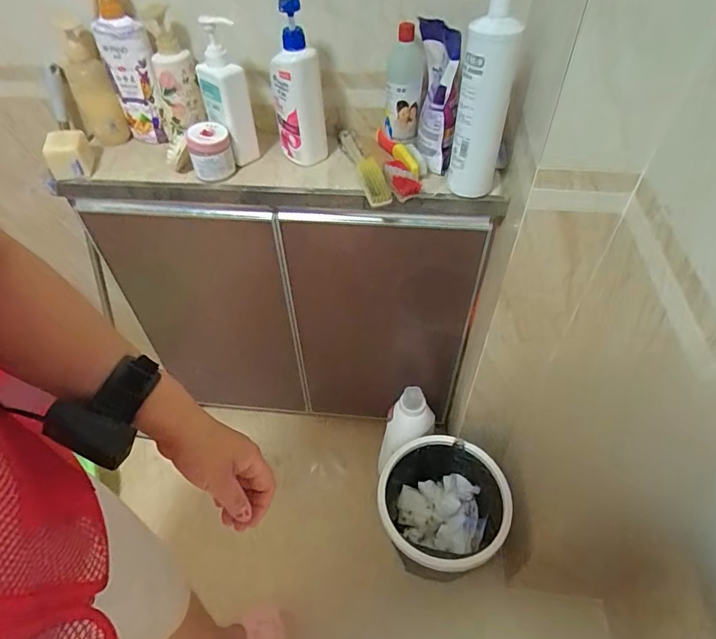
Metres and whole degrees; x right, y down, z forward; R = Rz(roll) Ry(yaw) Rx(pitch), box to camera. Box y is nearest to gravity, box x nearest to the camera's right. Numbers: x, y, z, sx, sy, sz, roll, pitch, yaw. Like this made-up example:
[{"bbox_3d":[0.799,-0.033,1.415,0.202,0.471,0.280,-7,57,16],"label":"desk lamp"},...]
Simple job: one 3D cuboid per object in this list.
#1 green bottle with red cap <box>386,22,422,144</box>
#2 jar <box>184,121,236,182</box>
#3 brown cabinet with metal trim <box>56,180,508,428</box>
[{"bbox_3d":[0.078,-0.399,0.795,0.058,0.167,0.063,1,49,3],"label":"green bottle with red cap"},{"bbox_3d":[-0.251,-0.285,0.796,0.068,0.078,0.060,-14,50,-10],"label":"jar"},{"bbox_3d":[-0.104,-0.080,1.111,0.733,0.671,0.267,4,49,6],"label":"brown cabinet with metal trim"}]

